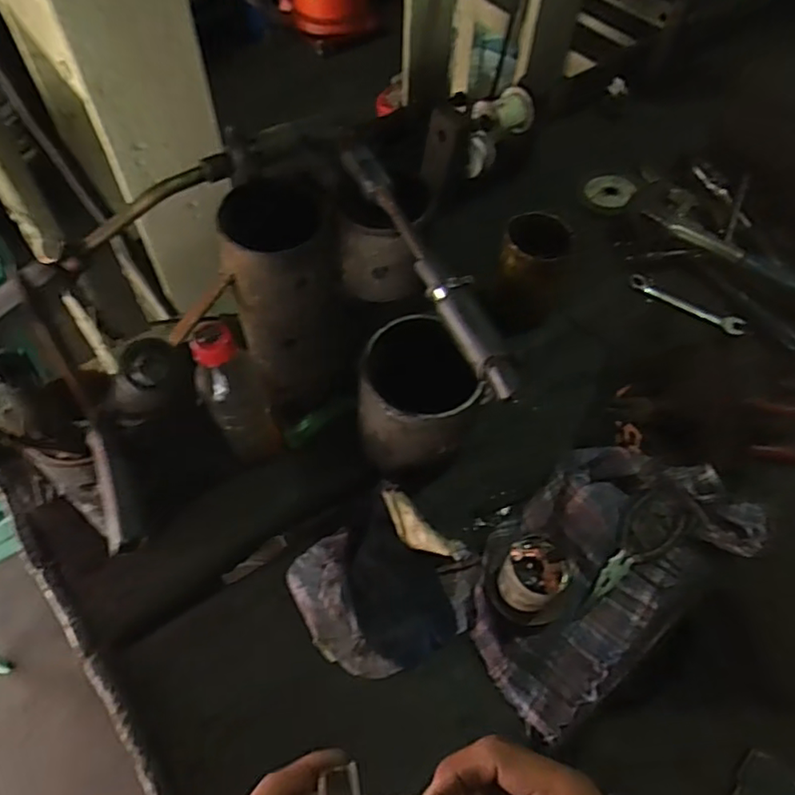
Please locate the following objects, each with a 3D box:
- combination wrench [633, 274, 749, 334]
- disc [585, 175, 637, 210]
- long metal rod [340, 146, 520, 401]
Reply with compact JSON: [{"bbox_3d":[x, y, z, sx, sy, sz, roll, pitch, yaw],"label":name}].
[{"bbox_3d":[0.354,-0.114,0.747,0.143,0.009,0.022,30,61,16],"label":"combination wrench"},{"bbox_3d":[0.297,-0.286,0.839,0.063,0.007,0.083,-30,47,-9],"label":"disc"},{"bbox_3d":[0.021,-0.103,0.448,0.025,0.020,0.247,-22,61,-15],"label":"long metal rod"}]

